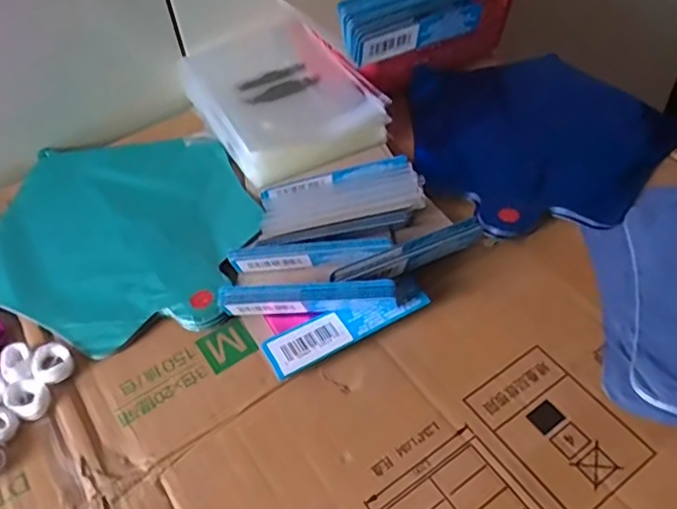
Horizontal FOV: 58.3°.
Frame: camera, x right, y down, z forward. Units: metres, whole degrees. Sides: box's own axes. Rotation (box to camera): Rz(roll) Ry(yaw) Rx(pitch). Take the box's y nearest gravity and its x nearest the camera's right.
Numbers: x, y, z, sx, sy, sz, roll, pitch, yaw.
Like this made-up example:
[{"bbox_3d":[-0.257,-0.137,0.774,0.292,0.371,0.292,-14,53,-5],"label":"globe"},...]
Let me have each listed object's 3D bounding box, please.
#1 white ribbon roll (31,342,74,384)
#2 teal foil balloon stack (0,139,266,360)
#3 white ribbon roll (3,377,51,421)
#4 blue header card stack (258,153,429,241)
[{"bbox_3d":[-0.190,0.072,0.404,0.024,0.008,0.029,-34,53,-22],"label":"white ribbon roll"},{"bbox_3d":[-0.175,-0.025,0.484,0.225,0.014,0.219,5,49,11],"label":"teal foil balloon stack"},{"bbox_3d":[-0.198,0.092,0.389,0.030,0.008,0.022,24,55,25],"label":"white ribbon roll"},{"bbox_3d":[0.003,-0.044,0.469,0.122,0.023,0.049,-8,48,-1],"label":"blue header card stack"}]

